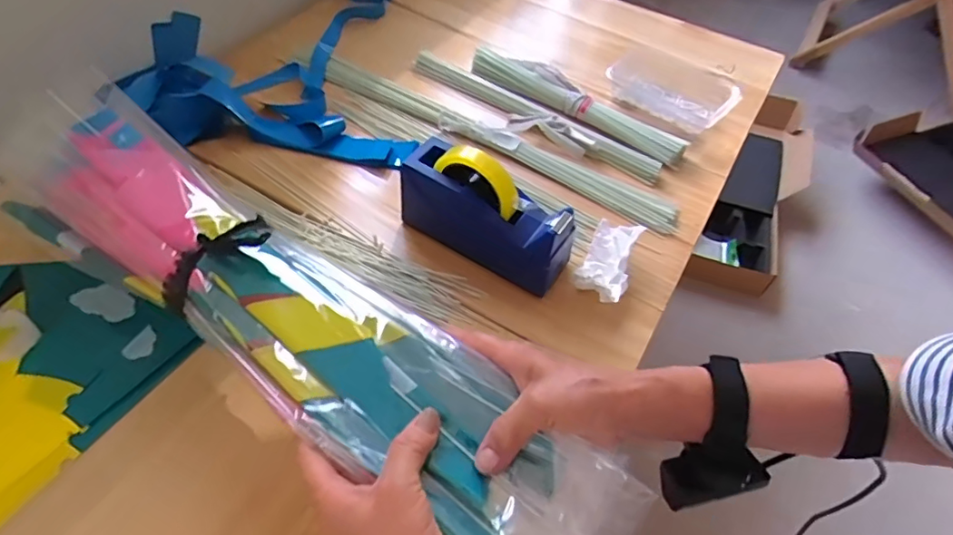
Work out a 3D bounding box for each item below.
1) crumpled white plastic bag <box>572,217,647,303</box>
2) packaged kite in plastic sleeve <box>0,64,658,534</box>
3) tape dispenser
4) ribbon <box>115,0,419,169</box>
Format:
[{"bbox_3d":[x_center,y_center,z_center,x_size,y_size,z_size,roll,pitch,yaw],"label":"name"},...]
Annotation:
[{"bbox_3d":[0.154,-0.008,0.620,0.060,0.050,0.110,24,54,14],"label":"crumpled white plastic bag"},{"bbox_3d":[-0.178,0.029,0.445,0.652,0.060,0.140,31,57,18],"label":"packaged kite in plastic sleeve"},{"bbox_3d":[0.010,-0.065,0.601,0.203,0.132,0.063,31,56,19],"label":"tape dispenser"},{"bbox_3d":[-0.279,-0.370,0.843,0.398,0.066,0.511,4,52,-1],"label":"ribbon"}]

